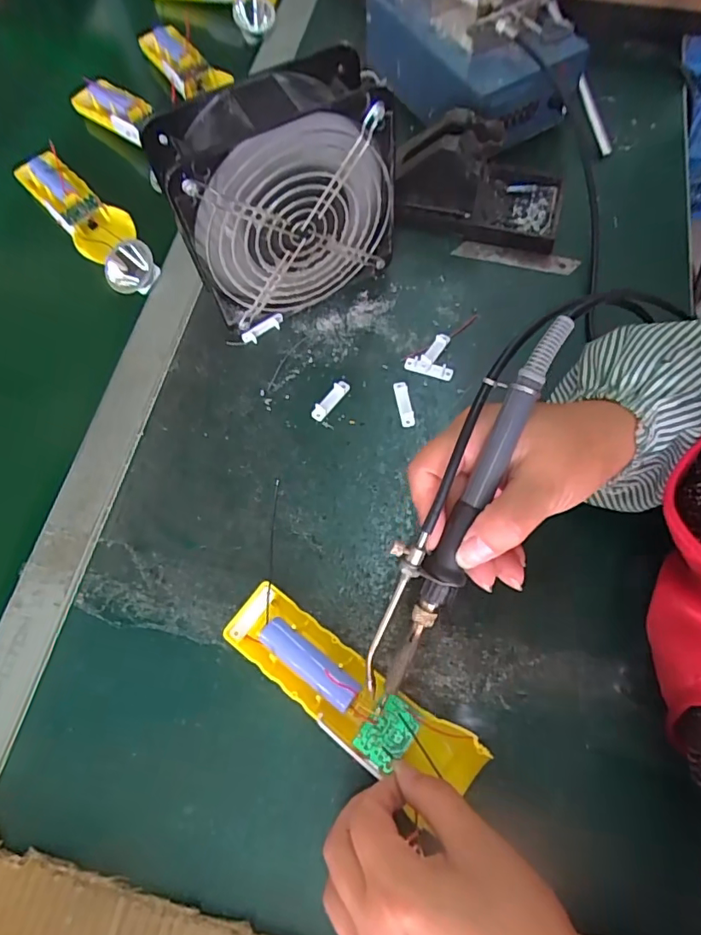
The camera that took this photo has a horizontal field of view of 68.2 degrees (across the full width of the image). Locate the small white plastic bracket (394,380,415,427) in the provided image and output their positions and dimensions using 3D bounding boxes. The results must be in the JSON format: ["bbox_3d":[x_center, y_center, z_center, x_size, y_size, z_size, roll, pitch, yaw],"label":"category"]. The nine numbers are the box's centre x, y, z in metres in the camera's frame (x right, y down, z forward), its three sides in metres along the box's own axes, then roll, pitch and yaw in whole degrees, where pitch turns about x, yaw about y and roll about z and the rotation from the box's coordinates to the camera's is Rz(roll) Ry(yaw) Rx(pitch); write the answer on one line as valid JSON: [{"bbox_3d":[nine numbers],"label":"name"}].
[{"bbox_3d":[0.040,-0.048,0.388,0.010,0.005,0.037,-9,66,-1],"label":"small white plastic bracket"}]

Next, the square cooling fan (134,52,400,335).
[{"bbox_3d":[-0.046,-0.185,0.369,0.146,0.152,0.060,-28,68,-9],"label":"square cooling fan"}]

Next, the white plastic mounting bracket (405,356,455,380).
[{"bbox_3d":[0.060,-0.076,0.397,0.037,0.005,0.012,13,68,9],"label":"white plastic mounting bracket"}]

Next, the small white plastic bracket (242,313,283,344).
[{"bbox_3d":[-0.070,-0.112,0.417,0.036,0.011,0.009,-36,69,-12],"label":"small white plastic bracket"}]

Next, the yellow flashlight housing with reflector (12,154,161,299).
[{"bbox_3d":[-0.242,-0.232,0.467,0.049,0.032,0.200,-39,70,-13],"label":"yellow flashlight housing with reflector"}]

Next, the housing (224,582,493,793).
[{"bbox_3d":[-0.003,0.123,0.291,0.159,0.021,0.044,29,71,20],"label":"housing"}]

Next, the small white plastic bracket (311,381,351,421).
[{"bbox_3d":[-0.015,-0.051,0.391,0.011,0.006,0.038,38,73,17],"label":"small white plastic bracket"}]

